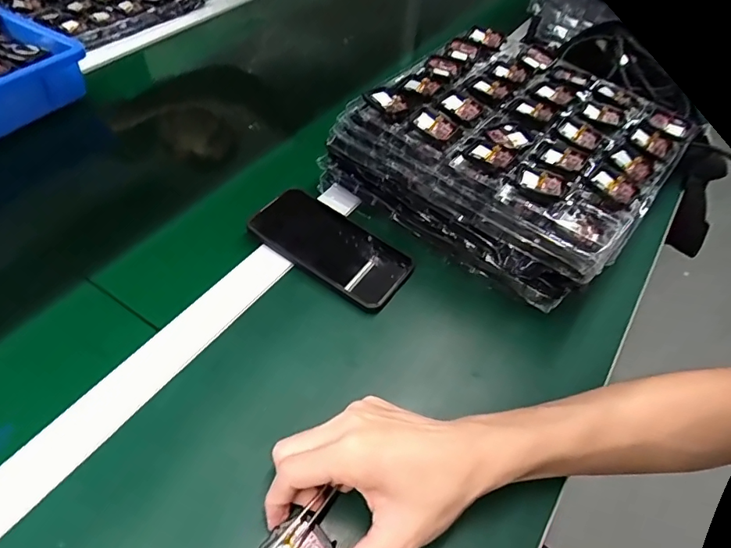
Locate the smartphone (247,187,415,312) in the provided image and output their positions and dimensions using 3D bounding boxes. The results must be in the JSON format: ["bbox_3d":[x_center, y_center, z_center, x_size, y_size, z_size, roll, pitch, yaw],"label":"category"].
[{"bbox_3d":[-0.035,-0.029,0.493,0.160,0.012,0.076,34,58,16],"label":"smartphone"}]

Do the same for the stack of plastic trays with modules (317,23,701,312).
[{"bbox_3d":[0.156,-0.128,0.540,0.290,0.114,0.277,34,55,20],"label":"stack of plastic trays with modules"}]

